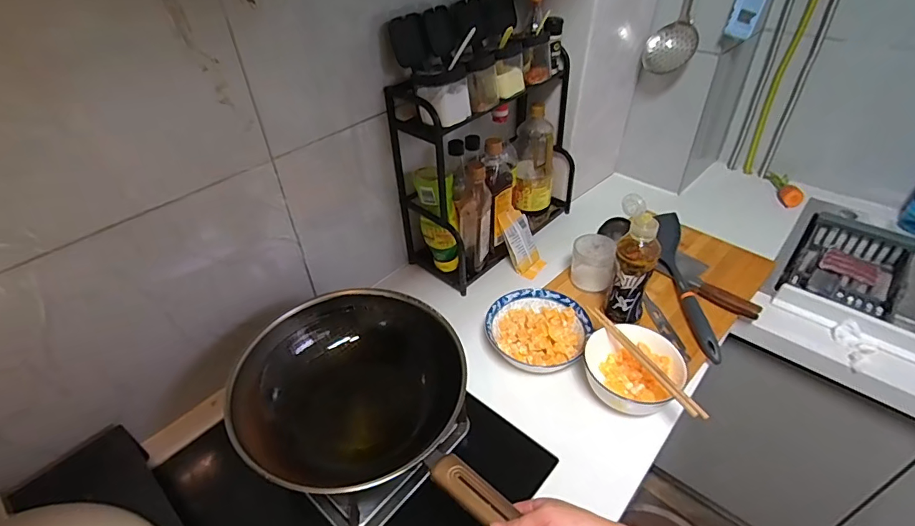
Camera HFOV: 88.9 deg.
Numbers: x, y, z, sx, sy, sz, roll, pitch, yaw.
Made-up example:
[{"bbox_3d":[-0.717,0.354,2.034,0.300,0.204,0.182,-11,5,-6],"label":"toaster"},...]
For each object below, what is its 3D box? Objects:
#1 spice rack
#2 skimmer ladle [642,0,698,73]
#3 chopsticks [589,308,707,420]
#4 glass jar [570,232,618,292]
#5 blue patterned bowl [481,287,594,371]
[{"bbox_3d":[0.070,-0.210,0.970,0.187,0.391,0.387,26,48,31],"label":"spice rack"},{"bbox_3d":[0.448,-0.560,0.917,0.096,0.341,0.055,11,42,16],"label":"skimmer ladle"},{"bbox_3d":[0.284,0.143,0.720,0.017,0.016,0.241,-19,42,-18],"label":"chopsticks"},{"bbox_3d":[0.266,0.000,0.918,0.080,0.093,0.077,-2,40,2],"label":"glass jar"},{"bbox_3d":[0.141,0.119,0.829,0.175,0.054,0.151,0,40,4],"label":"blue patterned bowl"}]

